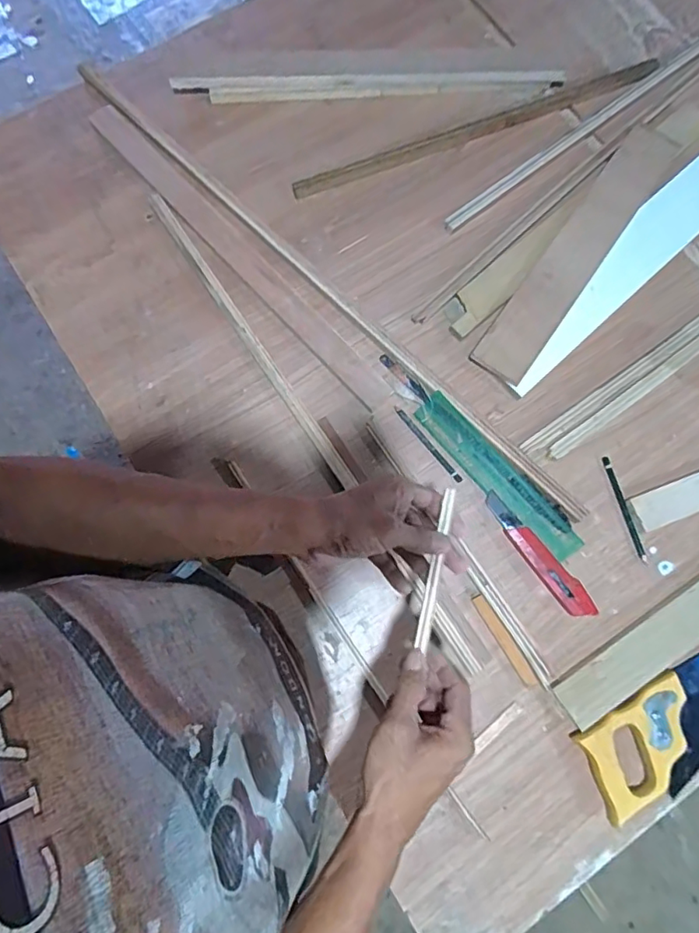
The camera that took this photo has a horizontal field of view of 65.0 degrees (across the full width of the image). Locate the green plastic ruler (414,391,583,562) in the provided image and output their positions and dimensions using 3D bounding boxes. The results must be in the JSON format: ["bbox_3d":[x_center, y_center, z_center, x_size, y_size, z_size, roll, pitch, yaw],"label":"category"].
[{"bbox_3d":[0.181,0.013,0.677,0.044,0.004,0.250,-44,83,10],"label":"green plastic ruler"}]

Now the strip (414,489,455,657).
[{"bbox_3d":[0.073,0.087,0.468,0.009,0.009,0.138,12,83,3],"label":"strip"}]

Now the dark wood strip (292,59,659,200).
[{"bbox_3d":[0.187,-0.480,0.776,0.555,0.010,0.026,-22,78,-4],"label":"dark wood strip"}]

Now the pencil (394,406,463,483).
[{"bbox_3d":[0.099,-0.028,0.688,0.010,0.009,0.121,-39,80,-8],"label":"pencil"}]

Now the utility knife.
[{"bbox_3d":[0.225,0.104,0.650,0.035,0.020,0.178,-36,80,-7],"label":"utility knife"}]

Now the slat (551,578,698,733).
[{"bbox_3d":[0.406,0.167,0.639,0.390,0.015,0.060,-32,79,-6],"label":"slat"}]

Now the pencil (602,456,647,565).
[{"bbox_3d":[0.339,0.053,0.678,0.011,0.005,0.133,-16,78,-3],"label":"pencil"}]

